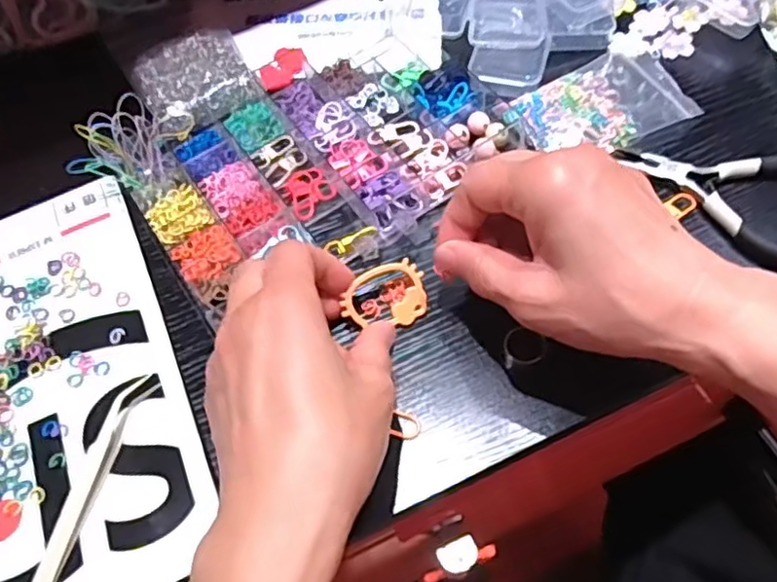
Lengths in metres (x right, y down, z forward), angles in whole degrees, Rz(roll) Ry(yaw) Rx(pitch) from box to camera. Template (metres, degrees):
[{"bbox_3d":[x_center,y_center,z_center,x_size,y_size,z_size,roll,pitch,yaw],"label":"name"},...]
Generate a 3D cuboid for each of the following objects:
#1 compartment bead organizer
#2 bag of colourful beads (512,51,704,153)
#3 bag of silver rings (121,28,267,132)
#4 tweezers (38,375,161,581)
[{"bbox_3d":[-0.040,-0.076,0.390,0.203,0.024,0.138,-35,63,-14],"label":"compartment bead organizer"},{"bbox_3d":[0.127,-0.114,0.394,0.101,0.009,0.064,-22,61,-7],"label":"bag of colourful beads"},{"bbox_3d":[-0.129,-0.142,0.439,0.070,0.019,0.094,-29,62,-11],"label":"bag of silver rings"},{"bbox_3d":[-0.141,0.096,0.307,0.015,0.013,0.118,14,63,13],"label":"tweezers"}]

